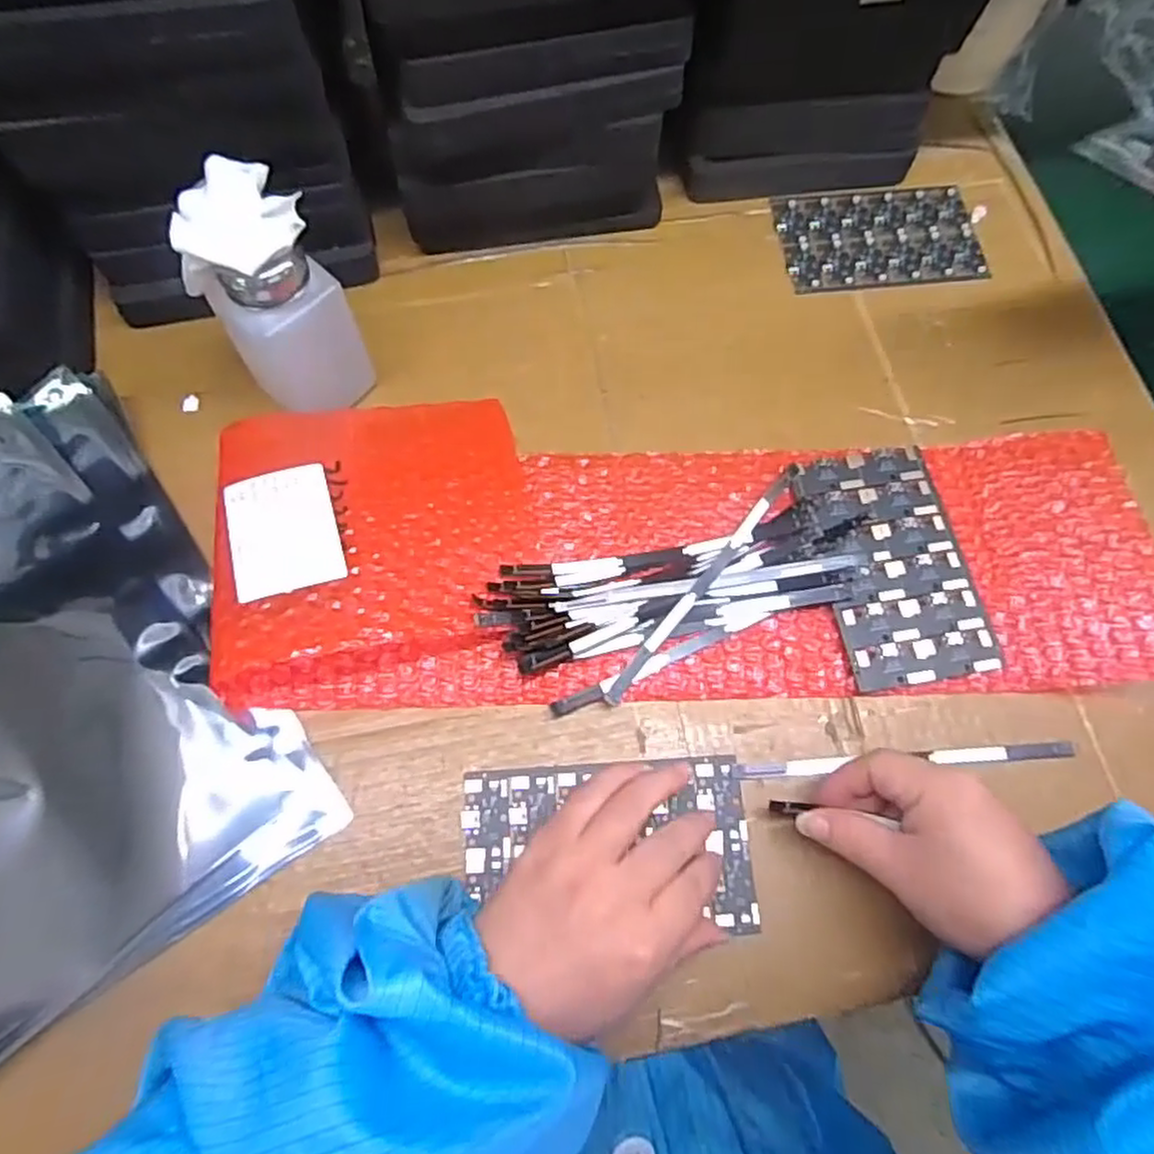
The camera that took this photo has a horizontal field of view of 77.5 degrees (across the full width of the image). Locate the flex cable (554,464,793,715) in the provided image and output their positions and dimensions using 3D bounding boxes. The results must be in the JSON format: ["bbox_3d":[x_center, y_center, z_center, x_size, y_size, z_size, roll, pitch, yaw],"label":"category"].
[{"bbox_3d":[0.060,0.006,0.381,0.020,0.007,0.192,41,74,11],"label":"flex cable"}]

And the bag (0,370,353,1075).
[{"bbox_3d":[-0.289,0.067,0.343,0.247,0.026,0.292,-32,73,-12],"label":"bag"}]

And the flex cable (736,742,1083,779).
[{"bbox_3d":[0.164,0.091,0.356,0.168,0.006,0.011,-2,71,-1],"label":"flex cable"}]

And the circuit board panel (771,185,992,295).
[{"bbox_3d":[0.201,-0.226,0.478,0.131,0.004,0.082,-7,71,-4],"label":"circuit board panel"}]

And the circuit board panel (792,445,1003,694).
[{"bbox_3d":[0.171,-0.009,0.389,0.077,0.007,0.132,-8,72,-5],"label":"circuit board panel"}]

